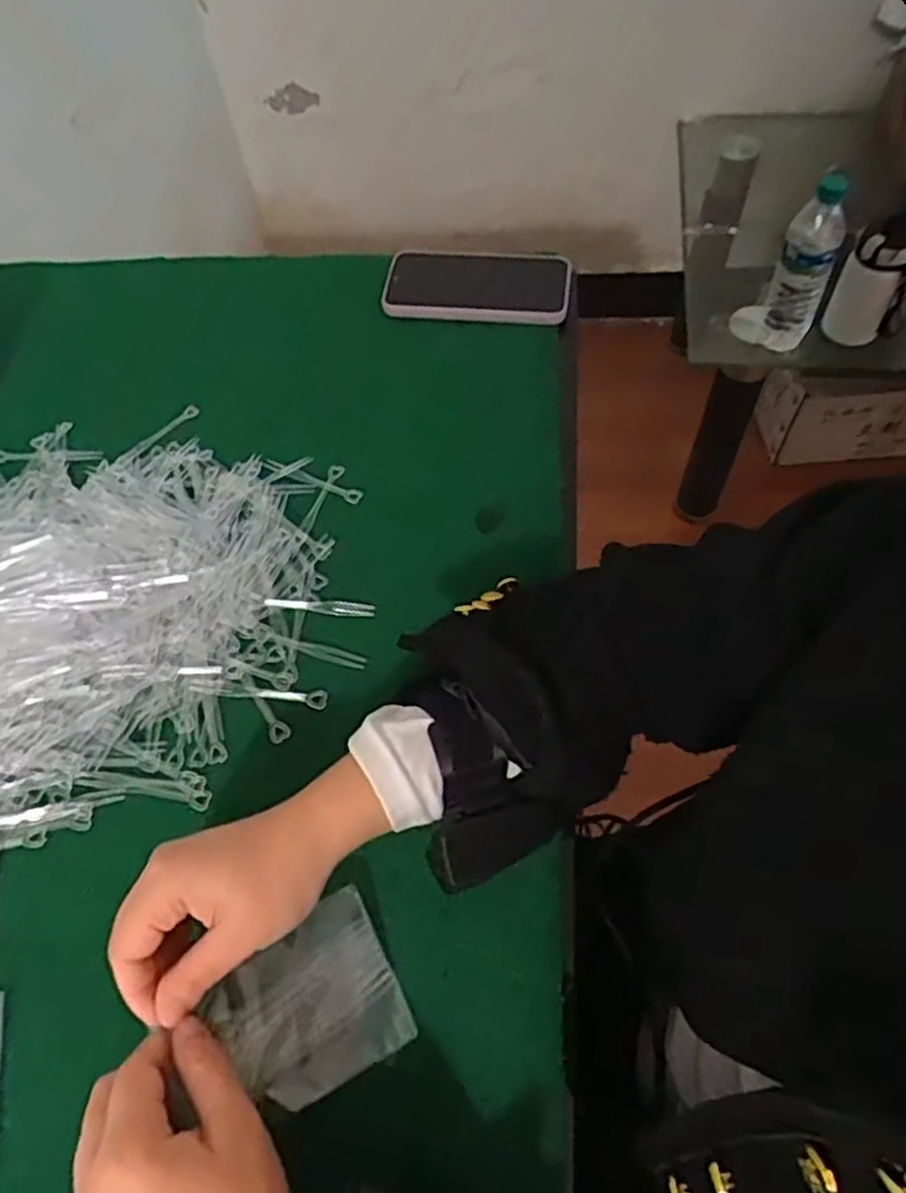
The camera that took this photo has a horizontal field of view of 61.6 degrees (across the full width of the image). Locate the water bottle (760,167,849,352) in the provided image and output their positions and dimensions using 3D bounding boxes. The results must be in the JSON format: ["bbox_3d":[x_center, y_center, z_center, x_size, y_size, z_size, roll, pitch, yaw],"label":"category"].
[{"bbox_3d":[0.457,-0.432,0.985,0.070,0.224,0.070,18,62,12],"label":"water bottle"}]

